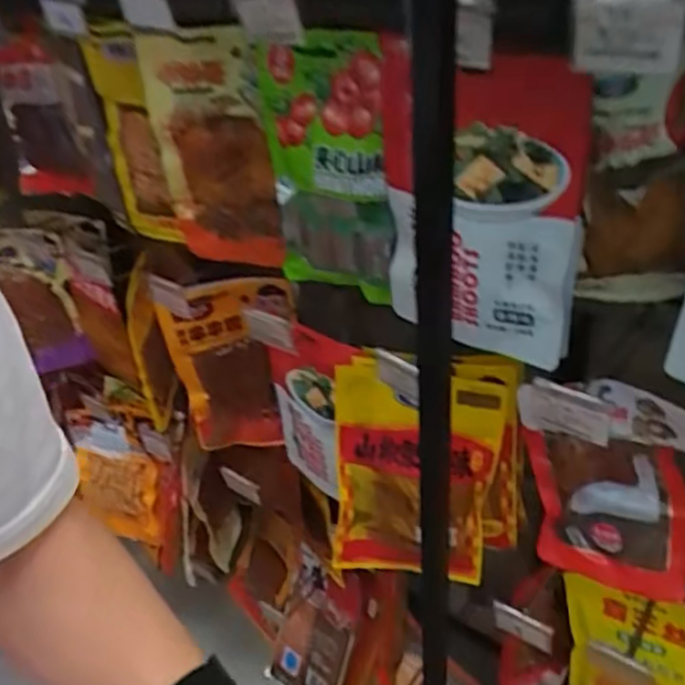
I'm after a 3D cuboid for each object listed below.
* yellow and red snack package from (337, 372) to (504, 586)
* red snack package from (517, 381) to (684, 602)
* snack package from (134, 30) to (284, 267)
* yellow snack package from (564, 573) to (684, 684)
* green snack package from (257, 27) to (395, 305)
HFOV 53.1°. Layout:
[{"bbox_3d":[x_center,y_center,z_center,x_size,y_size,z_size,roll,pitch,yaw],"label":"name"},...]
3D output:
[{"bbox_3d":[0.075,0.142,0.731,0.166,0.257,0.036,6,26,10],"label":"yellow and red snack package"},{"bbox_3d":[0.257,0.143,0.657,0.156,0.235,0.026,12,38,25],"label":"red snack package"},{"bbox_3d":[-0.128,-0.185,0.693,0.144,0.269,0.033,19,46,18],"label":"snack package"},{"bbox_3d":[0.341,0.371,0.782,0.181,0.206,0.034,15,39,28],"label":"yellow snack package"},{"bbox_3d":[-0.016,-0.148,0.617,0.142,0.249,0.032,25,46,34],"label":"green snack package"}]

